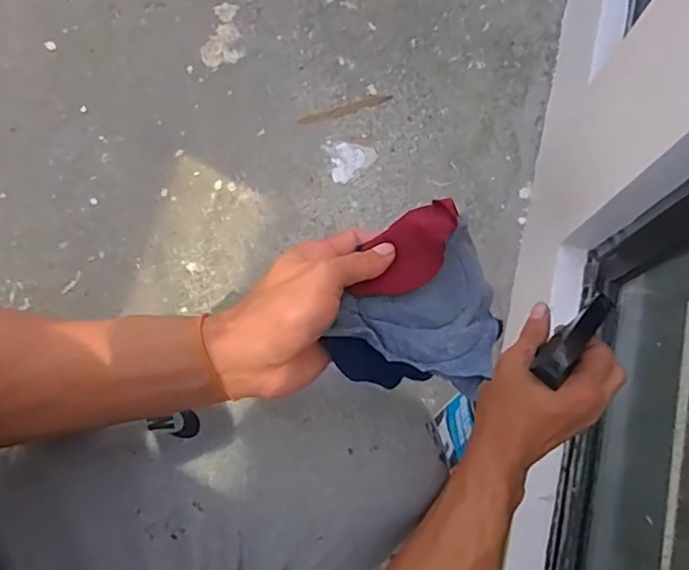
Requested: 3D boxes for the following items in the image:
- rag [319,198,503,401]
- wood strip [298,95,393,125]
[{"bbox_3d":[0.056,0.011,0.369,0.097,0.042,0.124,27,77,8],"label":"rag"},{"bbox_3d":[0.001,-0.267,0.873,0.145,0.004,0.017,-18,76,-6],"label":"wood strip"}]

